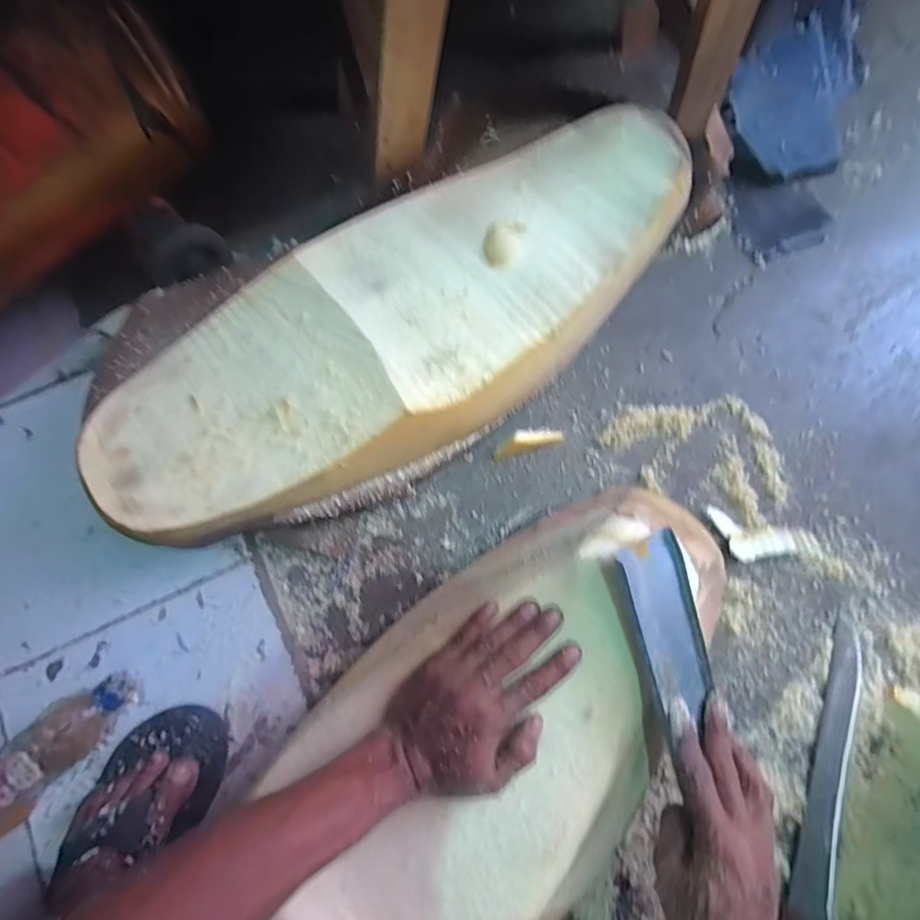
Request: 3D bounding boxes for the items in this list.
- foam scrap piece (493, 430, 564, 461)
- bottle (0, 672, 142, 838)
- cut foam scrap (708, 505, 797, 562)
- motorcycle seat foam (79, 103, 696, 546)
[{"bbox_3d":[0.081,-0.024,0.573,0.085,0.021,0.022,-16,77,-4],"label":"foam scrap piece"},{"bbox_3d":[-0.416,0.298,0.469,0.210,0.072,0.063,-39,80,-8],"label":"bottle"},{"bbox_3d":[0.326,0.091,0.548,0.097,0.011,0.048,19,77,4],"label":"cut foam scrap"},{"bbox_3d":[-0.061,-0.150,0.523,0.681,0.100,0.269,-32,79,-7],"label":"motorcycle seat foam"}]

